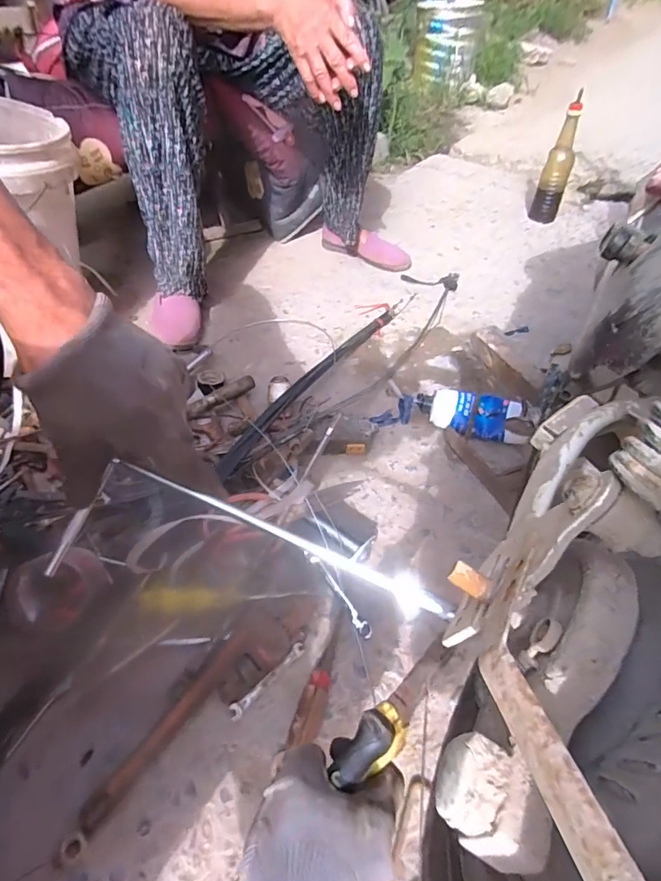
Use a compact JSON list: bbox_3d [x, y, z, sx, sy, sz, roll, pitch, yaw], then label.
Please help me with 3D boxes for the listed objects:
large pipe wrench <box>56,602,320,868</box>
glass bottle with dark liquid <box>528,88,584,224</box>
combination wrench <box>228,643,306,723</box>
[{"bbox_3d":[-0.133,0.270,0.499,0.063,0.026,0.304,31,53,24],"label":"large pipe wrench"},{"bbox_3d":[0.648,-0.777,1.384,0.077,0.295,0.065,-14,49,-15],"label":"glass bottle with dark liquid"},{"bbox_3d":[-0.068,0.261,0.531,0.014,0.005,0.100,36,55,28],"label":"combination wrench"}]

